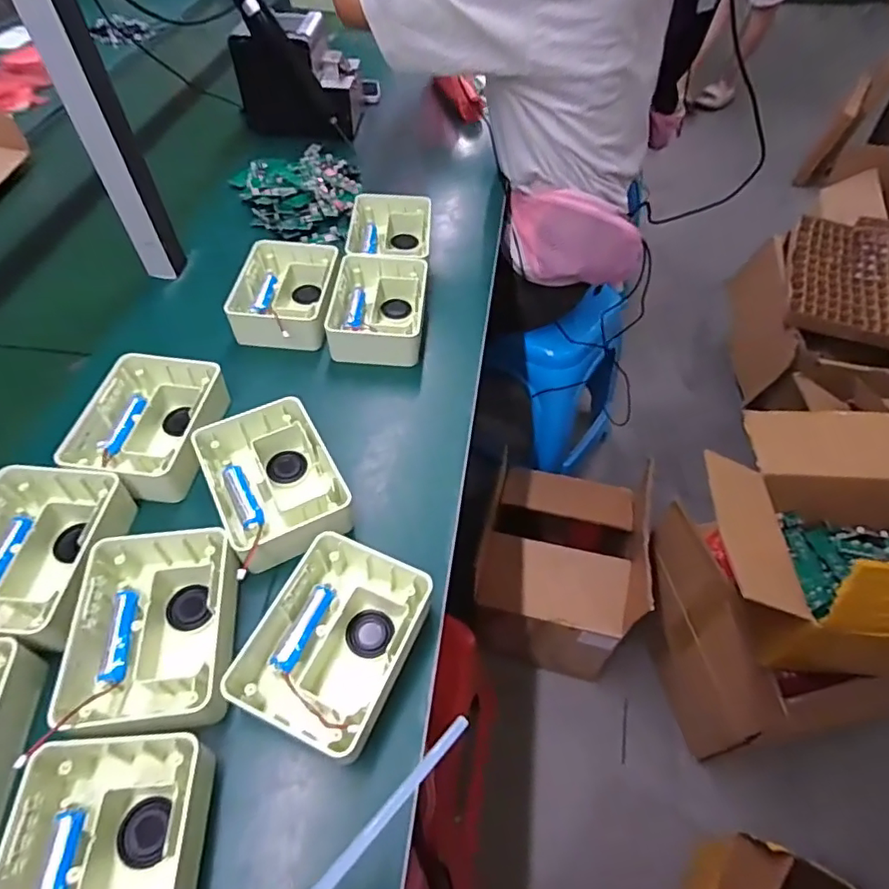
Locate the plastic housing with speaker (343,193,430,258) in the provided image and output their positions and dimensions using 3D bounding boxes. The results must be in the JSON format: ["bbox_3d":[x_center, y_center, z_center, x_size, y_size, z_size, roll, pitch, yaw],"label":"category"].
[{"bbox_3d":[-0.073,-0.283,0.764,0.108,0.045,0.137,1,52,0],"label":"plastic housing with speaker"}]

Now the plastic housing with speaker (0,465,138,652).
[{"bbox_3d":[-0.336,0.092,0.465,0.120,0.048,0.147,3,53,2],"label":"plastic housing with speaker"}]

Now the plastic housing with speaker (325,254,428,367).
[{"bbox_3d":[-0.077,-0.166,0.677,0.108,0.044,0.148,3,53,2],"label":"plastic housing with speaker"}]

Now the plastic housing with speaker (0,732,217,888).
[{"bbox_3d":[-0.209,0.266,0.347,0.111,0.060,0.146,-3,53,-3],"label":"plastic housing with speaker"}]

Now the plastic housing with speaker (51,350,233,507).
[{"bbox_3d":[-0.285,-0.019,0.552,0.113,0.044,0.159,5,53,4],"label":"plastic housing with speaker"}]

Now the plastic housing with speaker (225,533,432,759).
[{"bbox_3d":[-0.084,0.153,0.437,0.109,0.050,0.146,18,55,13],"label":"plastic housing with speaker"}]

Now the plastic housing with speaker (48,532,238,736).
[{"bbox_3d":[-0.220,0.142,0.434,0.111,0.045,0.153,-6,53,-5],"label":"plastic housing with speaker"}]

